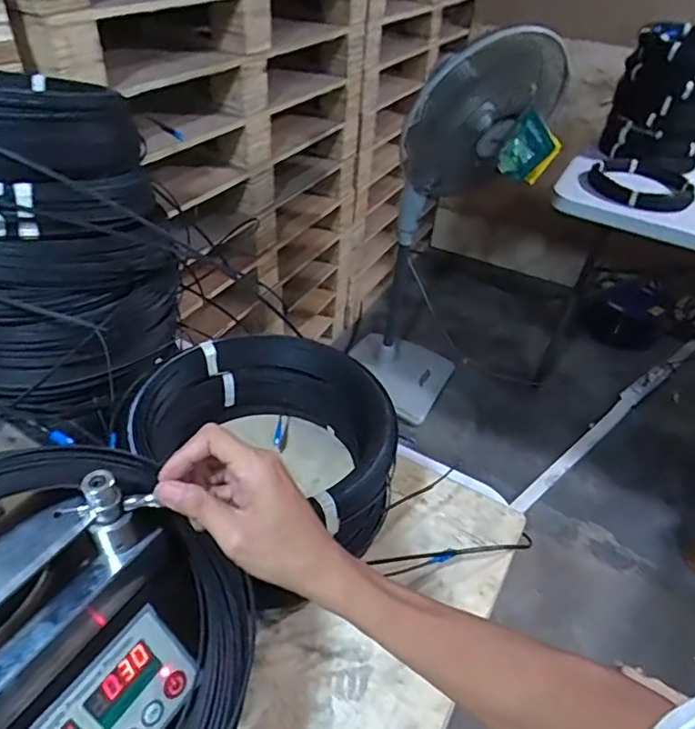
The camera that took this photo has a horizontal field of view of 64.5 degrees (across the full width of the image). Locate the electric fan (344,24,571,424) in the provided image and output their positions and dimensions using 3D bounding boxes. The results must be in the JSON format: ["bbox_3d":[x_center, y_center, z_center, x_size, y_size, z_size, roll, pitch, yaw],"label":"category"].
[{"bbox_3d":[0.253,-0.322,1.587,0.402,1.113,0.407,12,42,7],"label":"electric fan"}]

